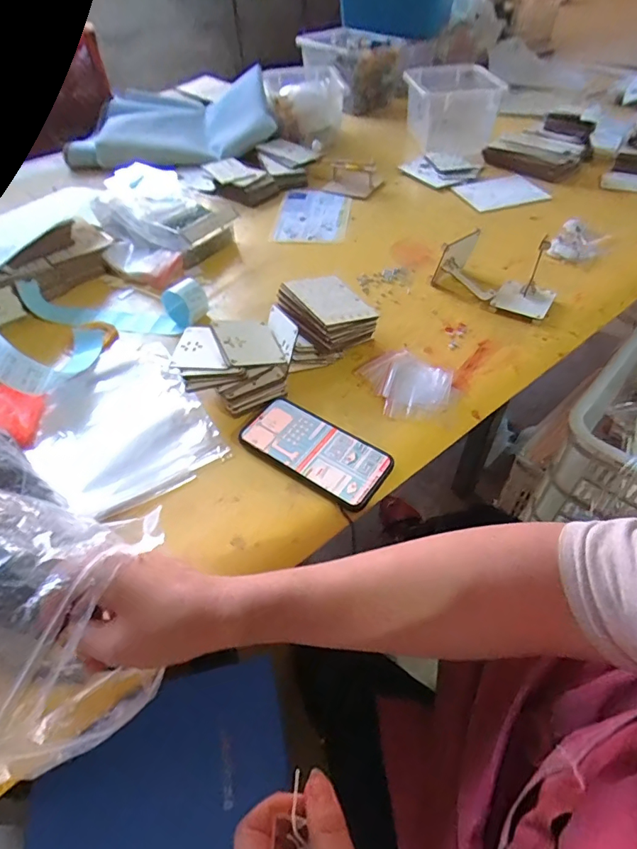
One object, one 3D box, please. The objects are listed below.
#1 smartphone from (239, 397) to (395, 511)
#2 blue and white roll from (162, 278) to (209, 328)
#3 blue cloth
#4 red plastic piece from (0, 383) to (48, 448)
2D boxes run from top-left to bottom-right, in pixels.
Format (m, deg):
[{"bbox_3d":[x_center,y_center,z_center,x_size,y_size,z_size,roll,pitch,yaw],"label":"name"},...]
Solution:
[{"bbox_3d":[-0.005,0.026,0.506,0.161,0.016,0.077,28,56,25],"label":"smartphone"},{"bbox_3d":[-0.183,-0.173,0.664,0.050,0.047,0.050,22,53,20],"label":"blue and white roll"},{"bbox_3d":[-0.362,-0.732,1.145,0.480,0.073,0.321,-15,59,-1],"label":"blue cloth"},{"bbox_3d":[-0.362,-0.013,0.544,0.069,0.014,0.071,16,49,-30],"label":"red plastic piece"}]

